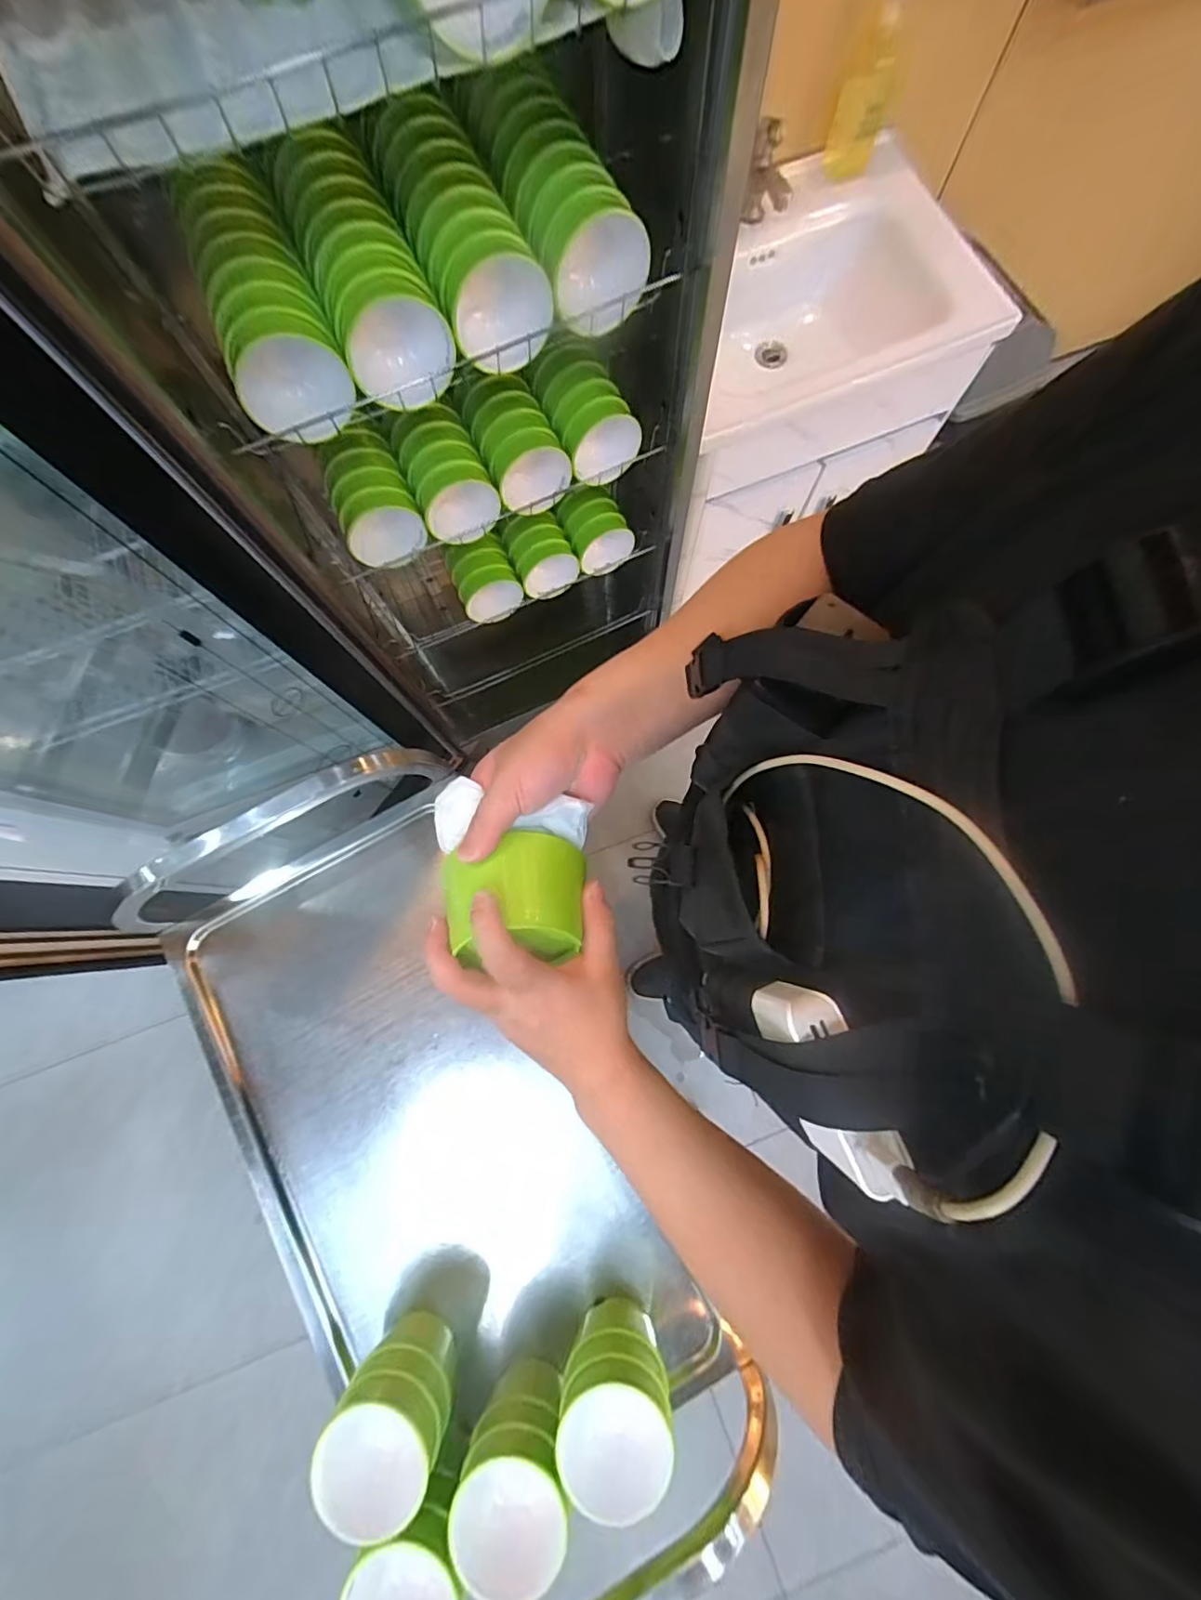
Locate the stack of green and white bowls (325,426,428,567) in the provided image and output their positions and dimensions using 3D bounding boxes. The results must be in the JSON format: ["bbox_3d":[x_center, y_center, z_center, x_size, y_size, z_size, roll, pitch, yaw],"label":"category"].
[{"bbox_3d":[-0.325,-0.425,0.784,0.110,0.101,0.168,-25,78,-4],"label":"stack of green and white bowls"}]

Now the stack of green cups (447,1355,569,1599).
[{"bbox_3d":[-0.082,0.684,0.579,0.109,0.151,0.113,16,79,5],"label":"stack of green cups"}]

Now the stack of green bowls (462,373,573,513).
[{"bbox_3d":[-0.124,-0.518,0.797,0.111,0.106,0.153,-26,78,-4],"label":"stack of green bowls"}]

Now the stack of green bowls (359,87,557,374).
[{"bbox_3d":[-0.150,-0.610,0.597,0.112,0.103,0.255,-23,78,-3],"label":"stack of green bowls"}]

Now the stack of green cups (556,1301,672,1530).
[{"bbox_3d":[0.017,0.628,0.591,0.106,0.145,0.109,9,78,3],"label":"stack of green cups"}]

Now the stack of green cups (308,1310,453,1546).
[{"bbox_3d":[-0.213,0.637,0.578,0.110,0.139,0.101,31,80,8],"label":"stack of green cups"}]

